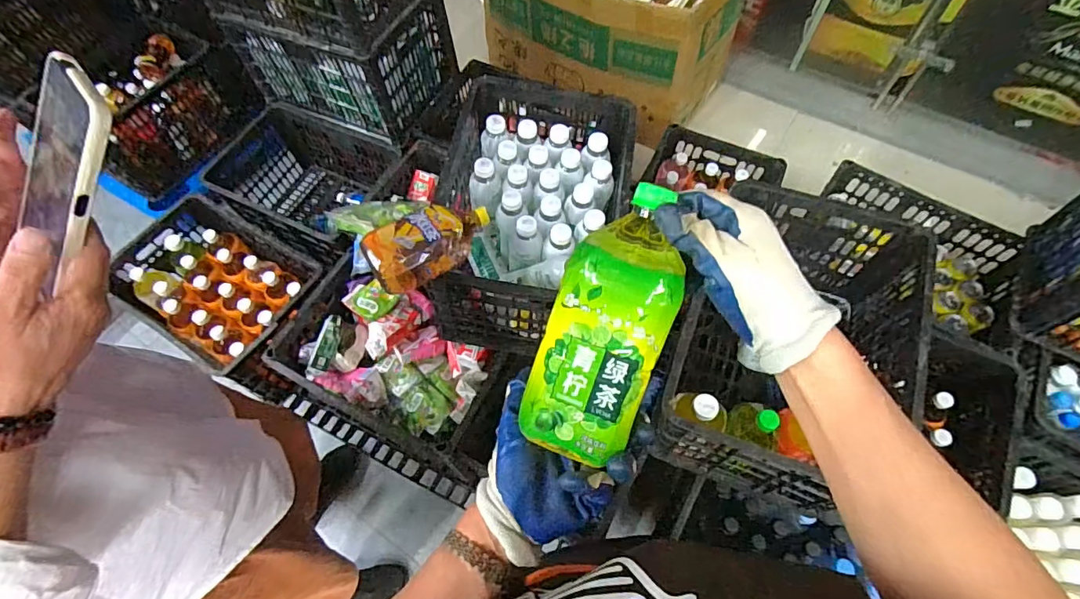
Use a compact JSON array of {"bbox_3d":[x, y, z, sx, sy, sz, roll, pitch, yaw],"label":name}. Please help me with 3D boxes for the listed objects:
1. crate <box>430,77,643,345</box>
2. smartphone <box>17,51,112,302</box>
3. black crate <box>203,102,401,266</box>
[{"bbox_3d":[-0.008,-0.164,1.030,0.343,0.237,0.468,8,62,6],"label":"crate"},{"bbox_3d":[-0.323,-0.079,0.338,0.064,0.017,0.151,29,107,16],"label":"smartphone"},{"bbox_3d":[-0.653,-0.311,1.488,0.510,0.278,0.380,26,66,15],"label":"black crate"}]

